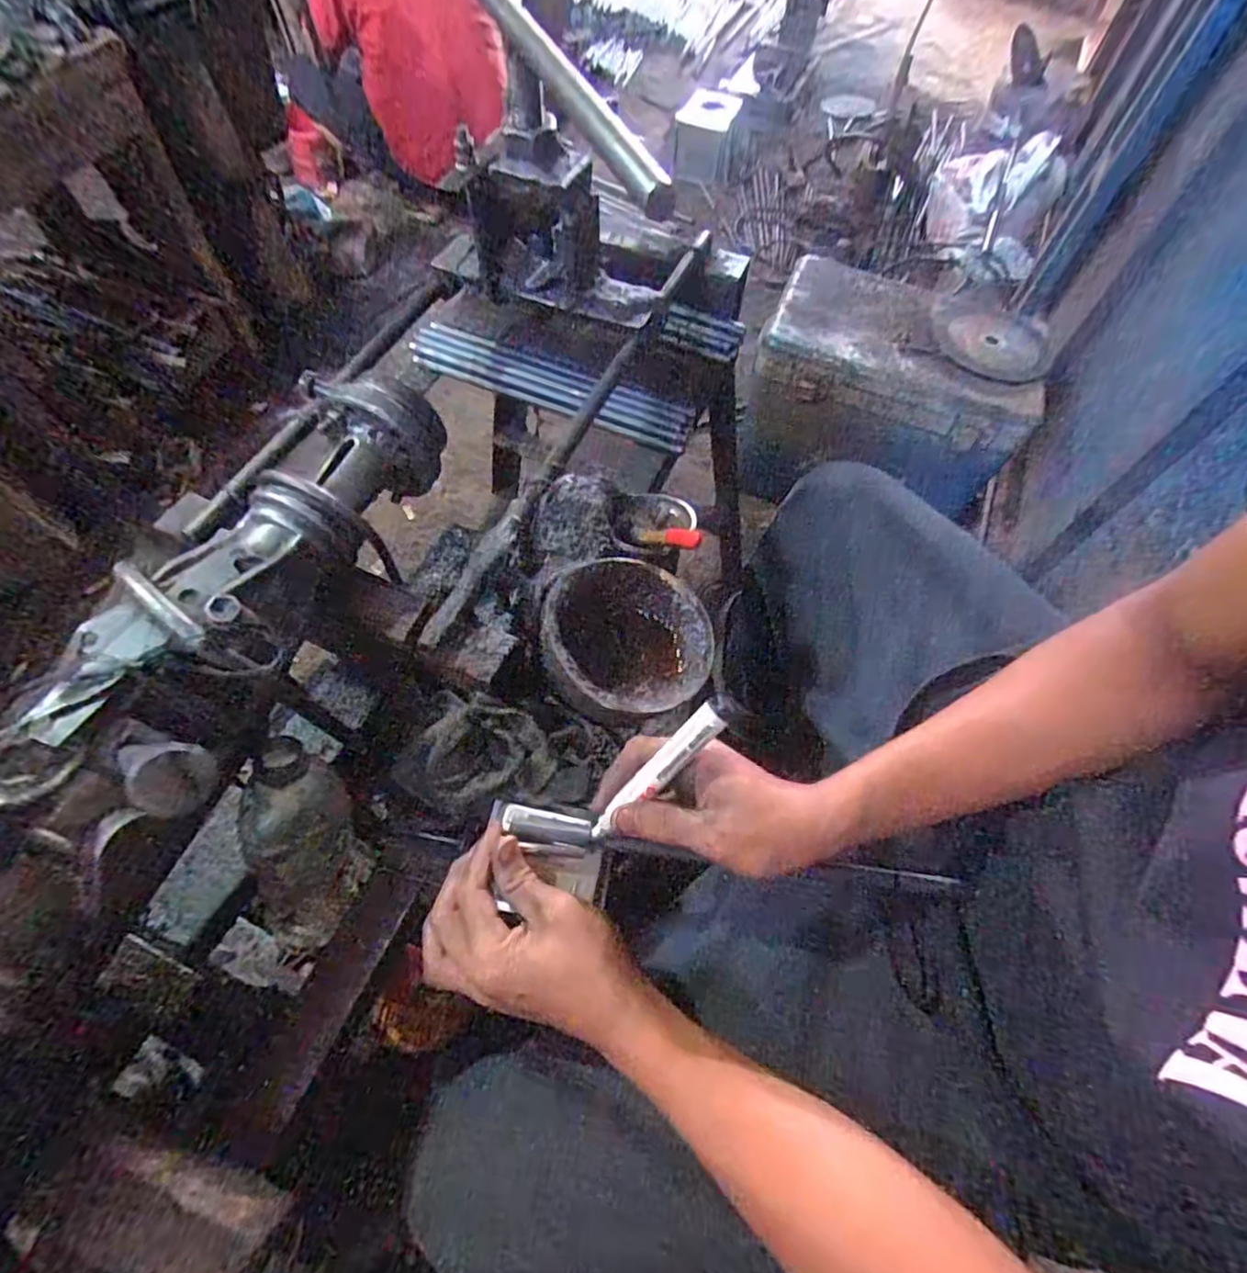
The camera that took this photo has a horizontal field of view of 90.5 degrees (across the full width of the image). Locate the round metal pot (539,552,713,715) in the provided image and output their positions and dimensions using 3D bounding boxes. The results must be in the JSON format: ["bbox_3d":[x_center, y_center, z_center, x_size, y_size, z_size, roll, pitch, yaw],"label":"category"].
[{"bbox_3d":[0.004,-0.001,0.464,0.122,0.053,0.111,0,63,-1],"label":"round metal pot"}]

